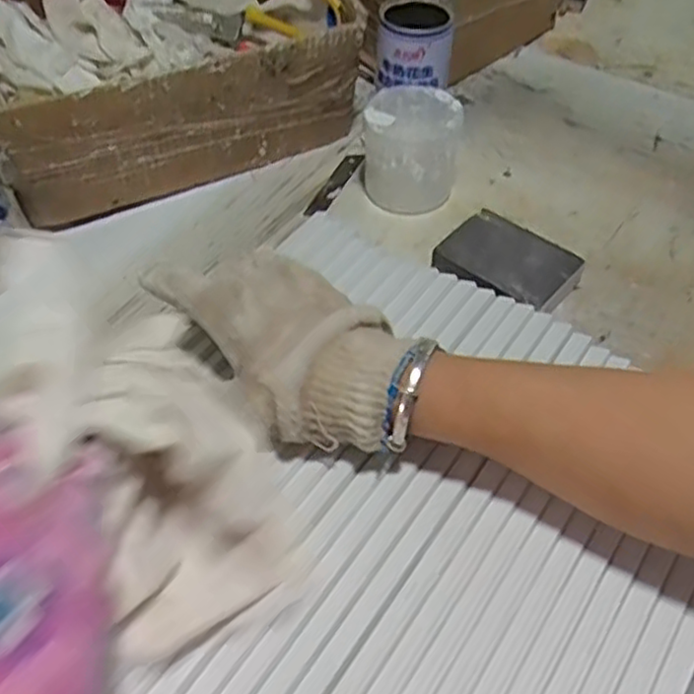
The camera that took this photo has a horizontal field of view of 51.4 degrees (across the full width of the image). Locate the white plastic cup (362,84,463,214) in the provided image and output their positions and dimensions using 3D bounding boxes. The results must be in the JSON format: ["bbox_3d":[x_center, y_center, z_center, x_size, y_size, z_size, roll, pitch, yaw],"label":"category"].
[{"bbox_3d":[0.054,-0.172,0.630,0.083,0.081,0.087,2,52,2],"label":"white plastic cup"}]

